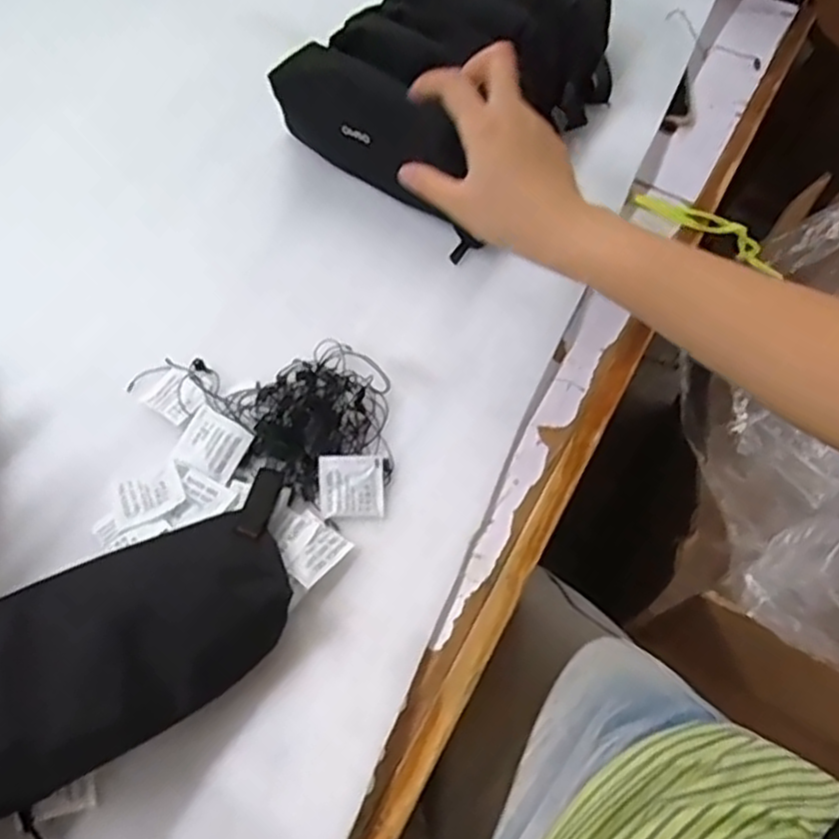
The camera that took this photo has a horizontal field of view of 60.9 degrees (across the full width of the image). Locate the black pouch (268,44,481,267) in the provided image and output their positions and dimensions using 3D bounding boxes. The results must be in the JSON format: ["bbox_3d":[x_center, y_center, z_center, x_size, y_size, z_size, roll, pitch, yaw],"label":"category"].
[{"bbox_3d":[-0.034,-0.224,0.561,0.173,0.090,0.035,33,64,14],"label":"black pouch"}]

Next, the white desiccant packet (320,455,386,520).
[{"bbox_3d":[-0.043,0.043,0.457,0.040,0.008,0.041,-2,62,-5],"label":"white desiccant packet"}]

